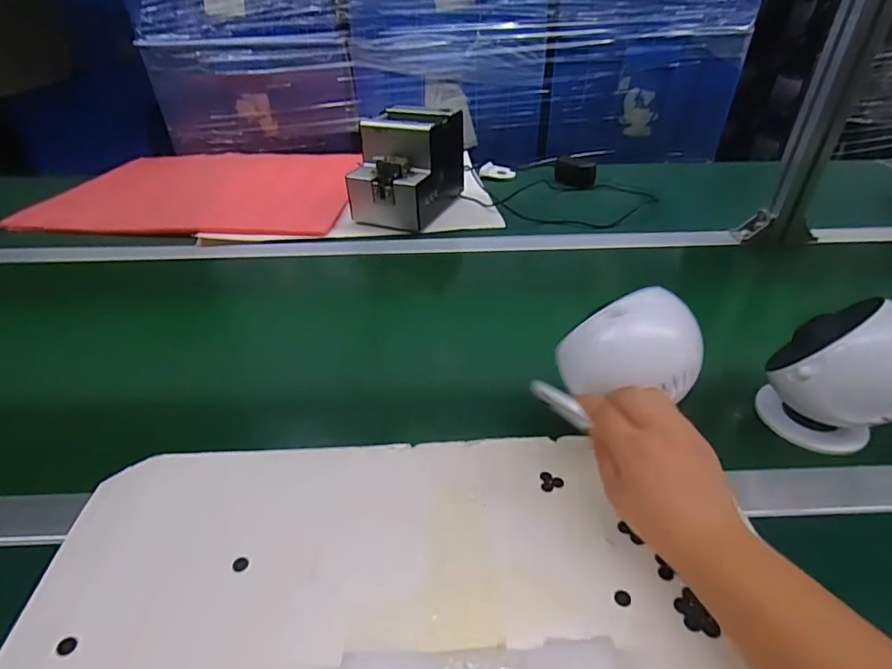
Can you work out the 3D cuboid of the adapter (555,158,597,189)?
[{"bbox_3d":[0.247,-0.309,0.943,0.081,0.045,0.033,15,39,20],"label":"adapter"}]

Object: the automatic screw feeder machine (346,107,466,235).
[{"bbox_3d":[-0.062,-0.273,0.797,0.121,0.142,0.176,15,39,20],"label":"automatic screw feeder machine"}]

